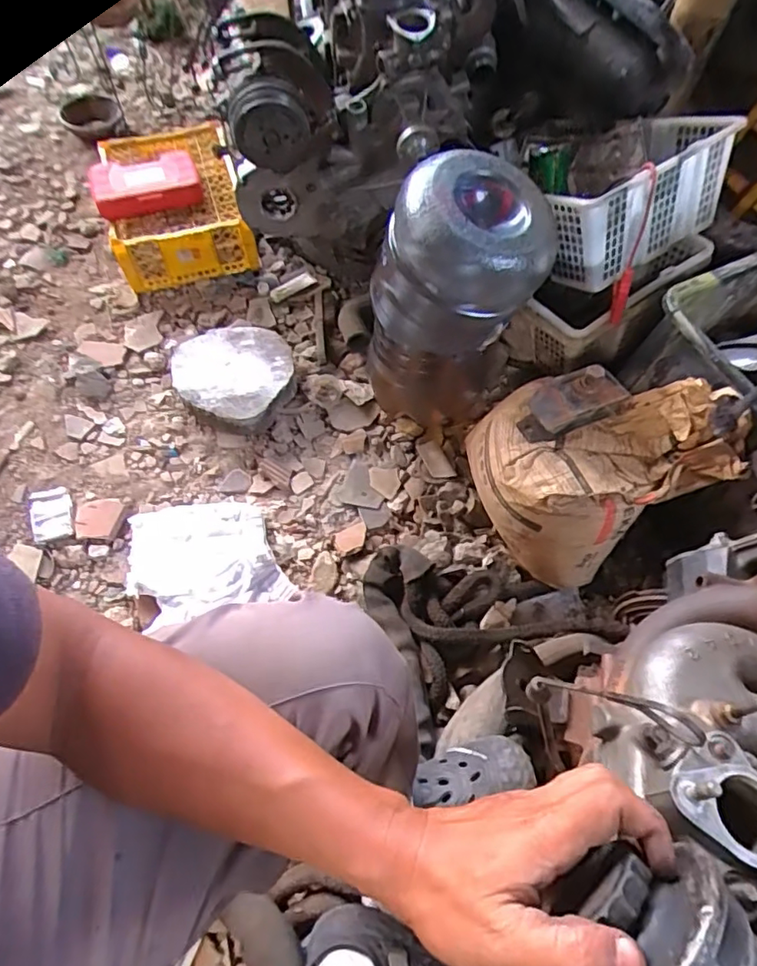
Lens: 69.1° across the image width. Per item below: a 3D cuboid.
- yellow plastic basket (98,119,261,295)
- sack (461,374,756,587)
[{"bbox_3d":[-0.534,-0.742,1.423,0.335,0.170,0.518,-15,60,-13],"label":"yellow plastic basket"},{"bbox_3d":[0.335,-0.035,0.919,0.292,0.277,0.315,-26,63,-19],"label":"sack"}]

